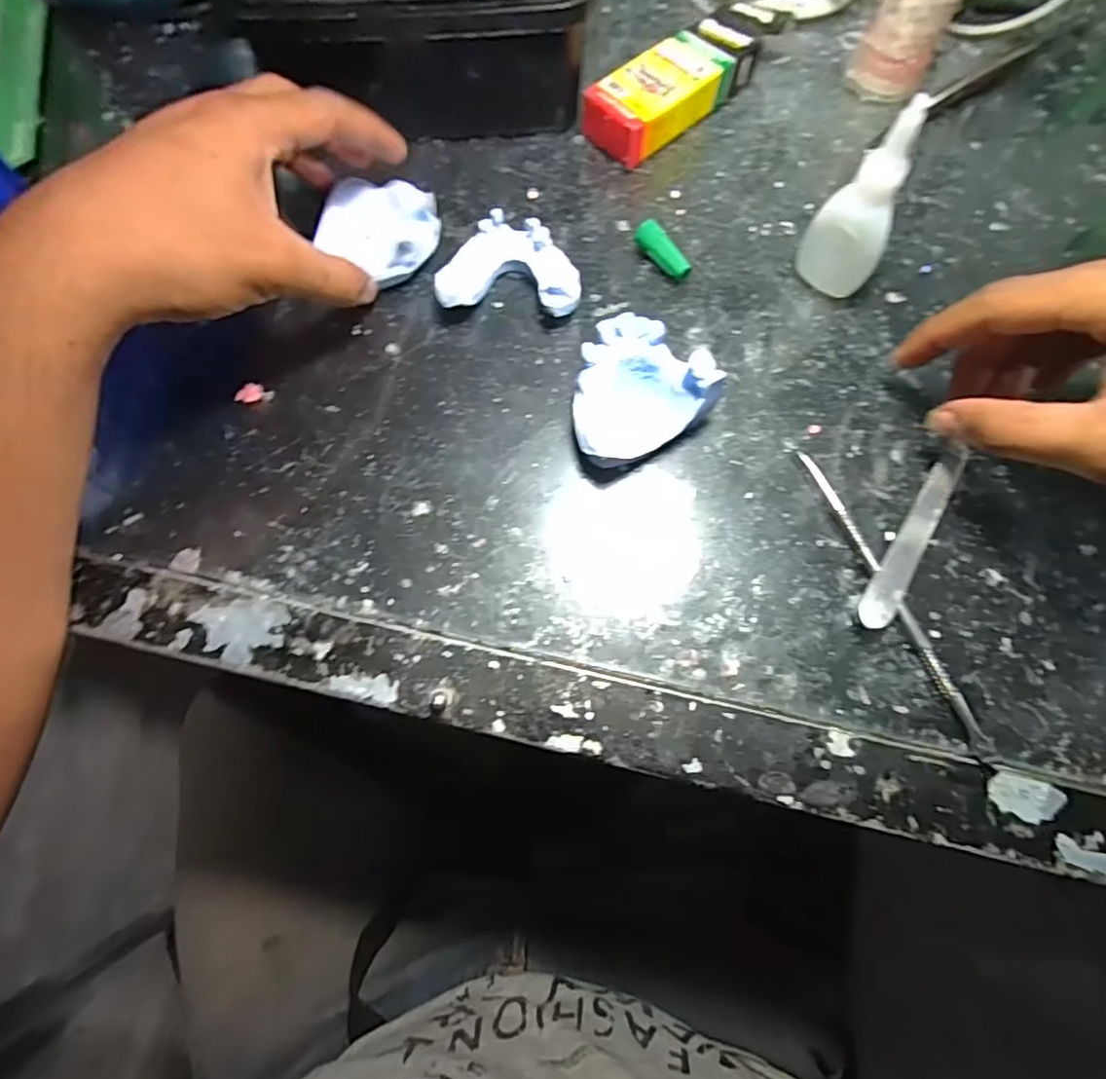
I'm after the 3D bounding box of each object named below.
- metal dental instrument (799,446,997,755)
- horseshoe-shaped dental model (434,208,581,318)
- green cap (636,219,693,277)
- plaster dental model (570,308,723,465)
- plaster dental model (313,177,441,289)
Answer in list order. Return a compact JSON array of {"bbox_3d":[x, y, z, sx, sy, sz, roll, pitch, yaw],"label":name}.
[{"bbox_3d":[0.138,0.022,0.244,0.006,0.008,0.137,-21,72,-6],"label":"metal dental instrument"},{"bbox_3d":[-0.020,-0.132,0.294,0.067,0.022,0.049,5,71,3],"label":"horseshoe-shaped dental model"},{"bbox_3d":[0.056,-0.145,0.302,0.013,0.013,0.034,-42,75,-12],"label":"green cap"},{"bbox_3d":[0.034,-0.064,0.264,0.062,0.032,0.055,-32,73,-10],"label":"plaster dental model"},{"bbox_3d":[-0.088,-0.159,0.301,0.058,0.014,0.052,34,75,12],"label":"plaster dental model"}]

